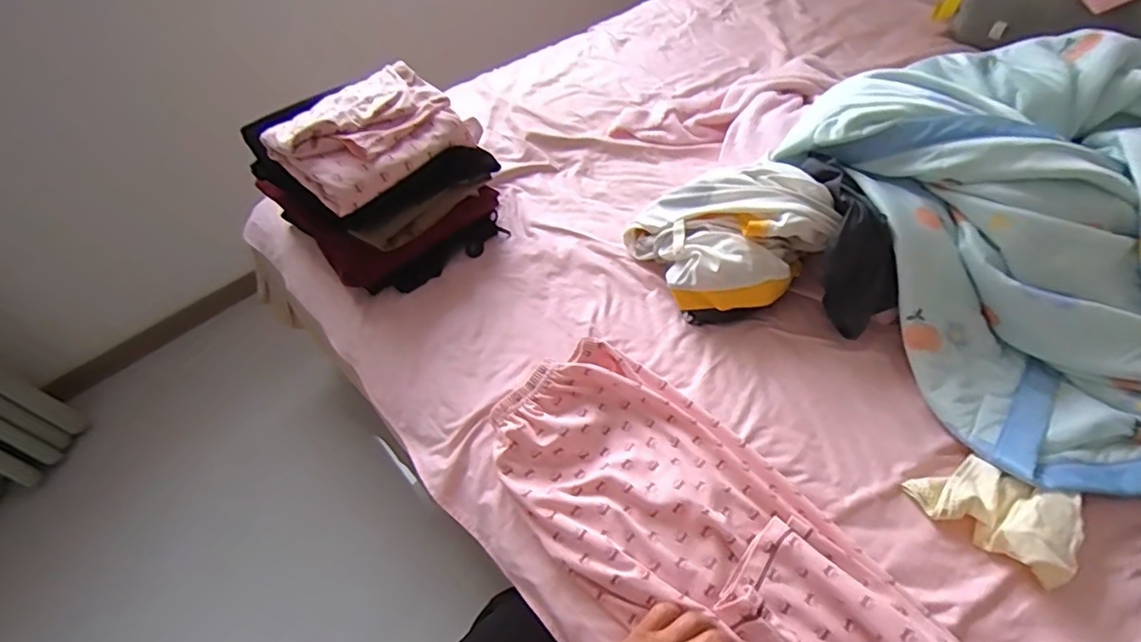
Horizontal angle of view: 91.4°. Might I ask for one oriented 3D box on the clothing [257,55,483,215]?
[{"bbox_3d":[-0.263,-0.265,0.768,0.263,0.074,0.167,-37,59,-22],"label":"clothing"}]

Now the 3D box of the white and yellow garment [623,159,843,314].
[{"bbox_3d":[0.200,-0.118,0.735,0.191,0.133,0.221,-24,54,-12],"label":"white and yellow garment"}]

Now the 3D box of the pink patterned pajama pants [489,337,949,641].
[{"bbox_3d":[0.155,0.245,0.510,0.226,0.051,0.585,-37,57,-21],"label":"pink patterned pajama pants"}]

